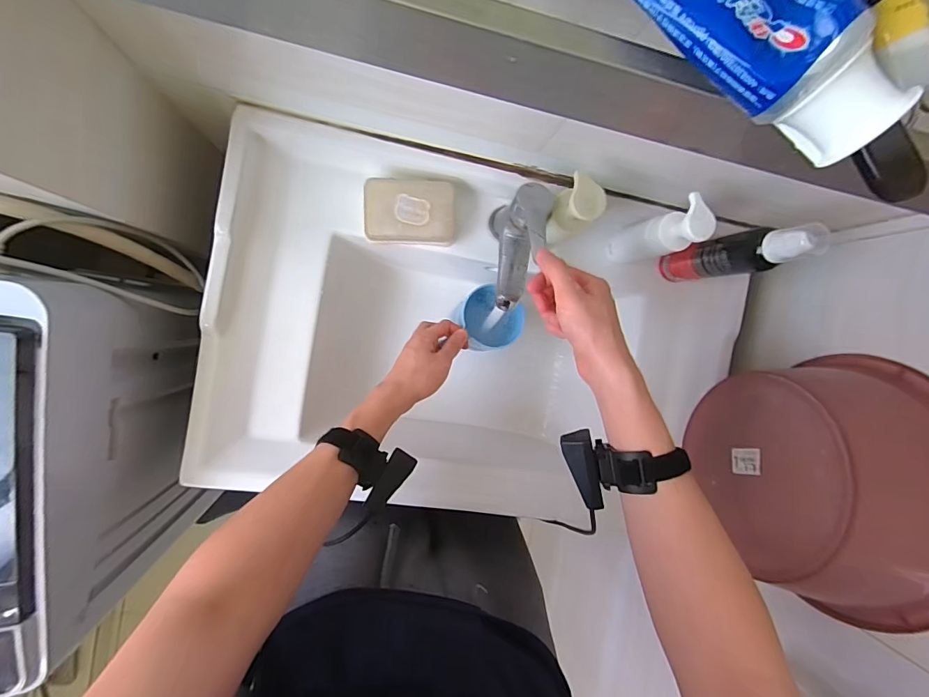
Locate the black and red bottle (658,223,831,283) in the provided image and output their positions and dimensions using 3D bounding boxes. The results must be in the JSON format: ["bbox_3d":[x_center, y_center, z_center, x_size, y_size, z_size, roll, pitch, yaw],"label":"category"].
[{"bbox_3d":[0.334,-0.115,0.538,0.049,0.226,0.048,2,93,-10],"label":"black and red bottle"}]

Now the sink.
[{"bbox_3d":[0.023,-0.021,0.659,0.710,0.181,0.436,10,92,-10],"label":"sink"}]

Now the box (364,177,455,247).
[{"bbox_3d":[-0.069,-0.175,0.558,0.118,0.036,0.082,1,93,-10],"label":"box"}]

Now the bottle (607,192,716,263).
[{"bbox_3d":[0.244,-0.146,0.553,0.046,0.175,0.054,-15,96,-8],"label":"bottle"}]

